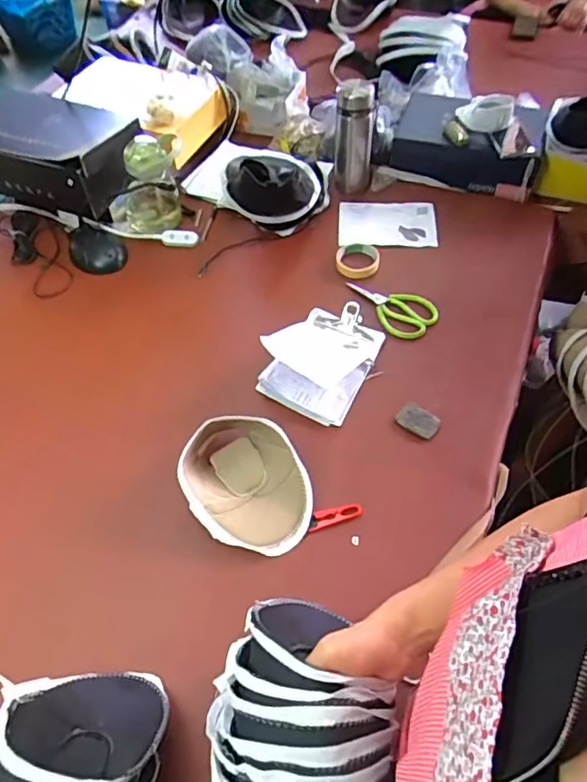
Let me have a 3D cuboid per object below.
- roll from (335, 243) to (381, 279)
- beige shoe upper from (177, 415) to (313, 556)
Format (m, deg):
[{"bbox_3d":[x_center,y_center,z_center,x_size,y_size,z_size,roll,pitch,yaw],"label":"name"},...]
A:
[{"bbox_3d":[0.132,-0.273,1.126,0.088,0.023,0.102,4,54,6],"label":"roll"},{"bbox_3d":[-0.071,0.136,0.821,0.173,0.075,0.213,-24,56,-14],"label":"beige shoe upper"}]

